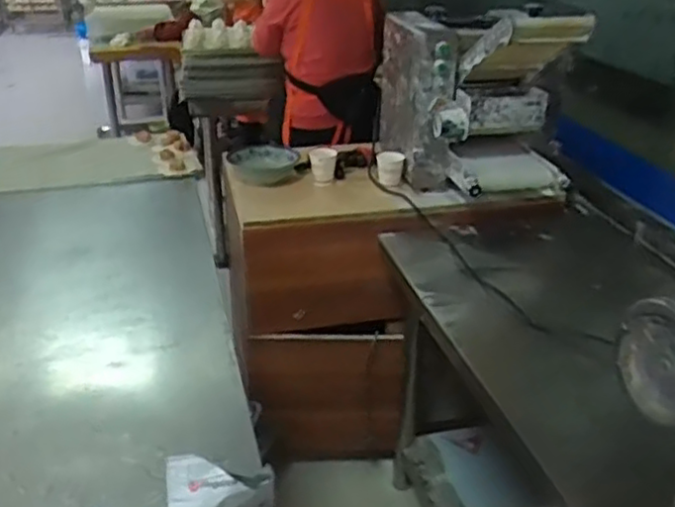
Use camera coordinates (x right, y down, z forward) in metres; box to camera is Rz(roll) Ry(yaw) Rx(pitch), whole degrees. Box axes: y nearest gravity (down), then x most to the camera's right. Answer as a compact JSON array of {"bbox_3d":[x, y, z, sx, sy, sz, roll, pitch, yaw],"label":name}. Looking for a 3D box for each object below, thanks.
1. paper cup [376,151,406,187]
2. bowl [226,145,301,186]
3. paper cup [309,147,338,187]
[{"bbox_3d":[0.143,-0.233,1.890,0.073,0.088,0.066,1,26,2],"label":"paper cup"},{"bbox_3d":[-0.204,-0.246,1.947,0.190,0.069,0.190,-4,27,-7],"label":"bowl"},{"bbox_3d":[-0.039,-0.236,1.927,0.072,0.096,0.078,-1,26,-3],"label":"paper cup"}]

